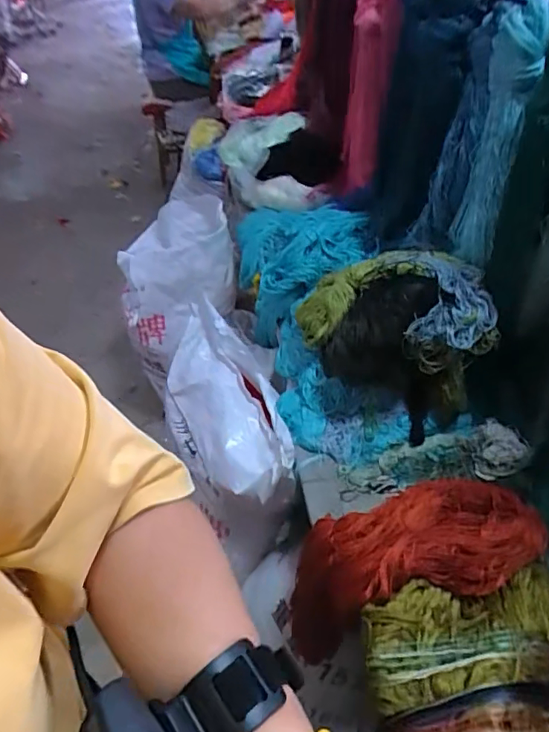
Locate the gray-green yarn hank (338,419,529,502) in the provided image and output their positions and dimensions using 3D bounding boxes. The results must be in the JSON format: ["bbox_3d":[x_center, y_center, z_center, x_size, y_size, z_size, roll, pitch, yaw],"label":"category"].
[{"bbox_3d":[0.239,0.149,0.796,0.271,0.036,0.082,-14,43,8],"label":"gray-green yarn hank"}]

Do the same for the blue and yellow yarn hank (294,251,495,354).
[{"bbox_3d":[0.188,-0.100,0.818,0.314,0.114,0.150,4,40,35],"label":"blue and yellow yarn hank"}]

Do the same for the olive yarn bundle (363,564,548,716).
[{"bbox_3d":[0.245,0.354,0.581,0.257,0.047,0.216,-9,44,-6],"label":"olive yarn bundle"}]

